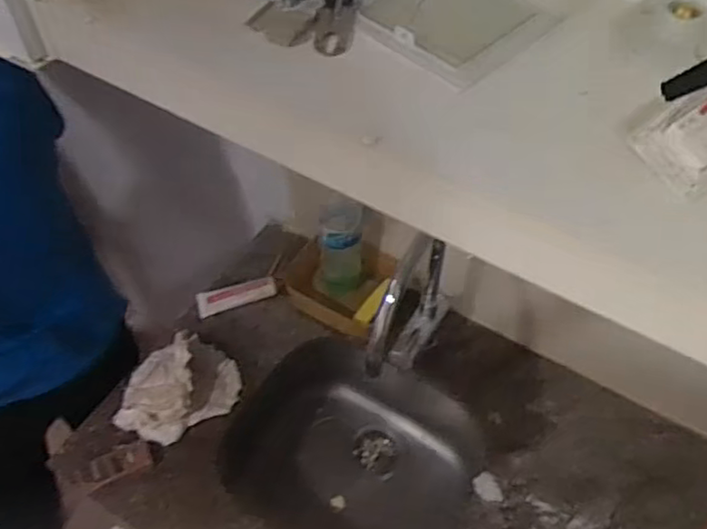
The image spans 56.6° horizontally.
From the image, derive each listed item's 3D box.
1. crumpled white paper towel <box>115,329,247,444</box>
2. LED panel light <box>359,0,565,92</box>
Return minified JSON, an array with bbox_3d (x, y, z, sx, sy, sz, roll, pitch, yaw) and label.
[{"bbox_3d":[-0.299,0.196,1.090,0.209,0.091,0.161,-32,60,-22],"label":"crumpled white paper towel"},{"bbox_3d":[0.093,-0.234,0.605,0.158,0.026,0.138,-38,62,-25],"label":"LED panel light"}]

